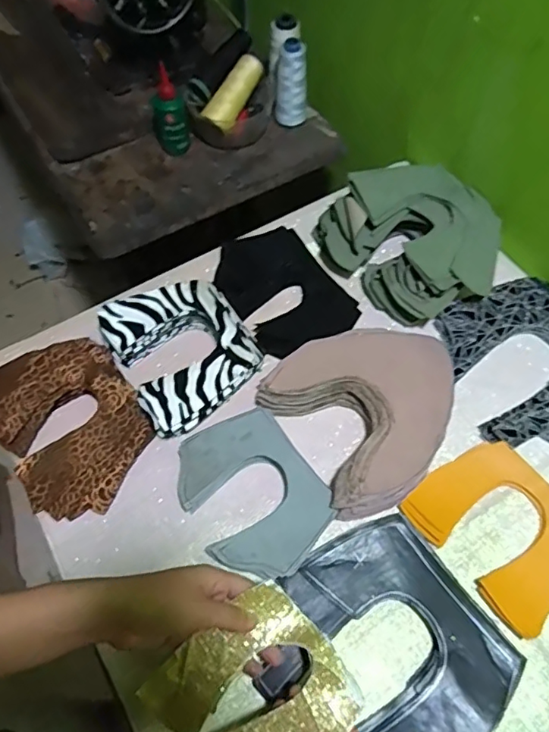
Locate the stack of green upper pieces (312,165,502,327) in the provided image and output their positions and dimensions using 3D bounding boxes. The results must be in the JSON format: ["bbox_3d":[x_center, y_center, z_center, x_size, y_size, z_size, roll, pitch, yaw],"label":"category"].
[{"bbox_3d":[0.167,-0.150,0.631,0.180,0.082,0.179,-29,64,-15],"label":"stack of green upper pieces"}]

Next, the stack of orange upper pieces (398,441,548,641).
[{"bbox_3d":[0.212,0.149,0.504,0.120,0.016,0.149,-36,66,-18],"label":"stack of orange upper pieces"}]

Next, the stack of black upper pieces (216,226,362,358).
[{"bbox_3d":[0.009,-0.093,0.637,0.125,0.031,0.158,-28,64,-14],"label":"stack of black upper pieces"}]

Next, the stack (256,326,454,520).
[{"bbox_3d":[0.098,0.042,0.548,0.176,0.046,0.170,-28,64,-14],"label":"stack"}]

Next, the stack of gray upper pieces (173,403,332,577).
[{"bbox_3d":[-0.020,0.123,0.518,0.117,0.028,0.152,-33,65,-16],"label":"stack of gray upper pieces"}]

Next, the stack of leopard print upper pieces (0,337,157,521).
[{"bbox_3d":[-0.210,0.058,0.557,0.137,0.040,0.182,-35,66,-17],"label":"stack of leopard print upper pieces"}]

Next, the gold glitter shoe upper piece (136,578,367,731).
[{"bbox_3d":[-0.013,0.245,0.405,0.124,0.030,0.125,40,69,20],"label":"gold glitter shoe upper piece"}]

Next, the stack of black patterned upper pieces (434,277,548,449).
[{"bbox_3d":[0.284,-0.005,0.585,0.174,0.022,0.187,-18,62,-9],"label":"stack of black patterned upper pieces"}]

